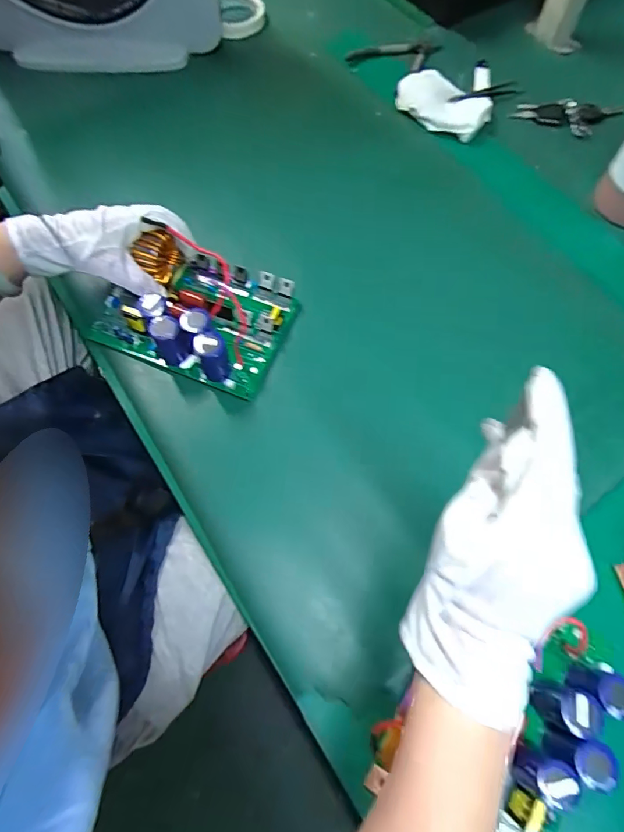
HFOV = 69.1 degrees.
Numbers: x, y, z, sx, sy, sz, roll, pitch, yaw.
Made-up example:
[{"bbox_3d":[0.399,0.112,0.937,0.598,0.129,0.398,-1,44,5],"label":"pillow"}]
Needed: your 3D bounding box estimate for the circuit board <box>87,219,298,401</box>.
[{"bbox_3d":[-0.127,-0.117,0.475,0.195,0.074,0.145,19,69,10],"label":"circuit board"}]

